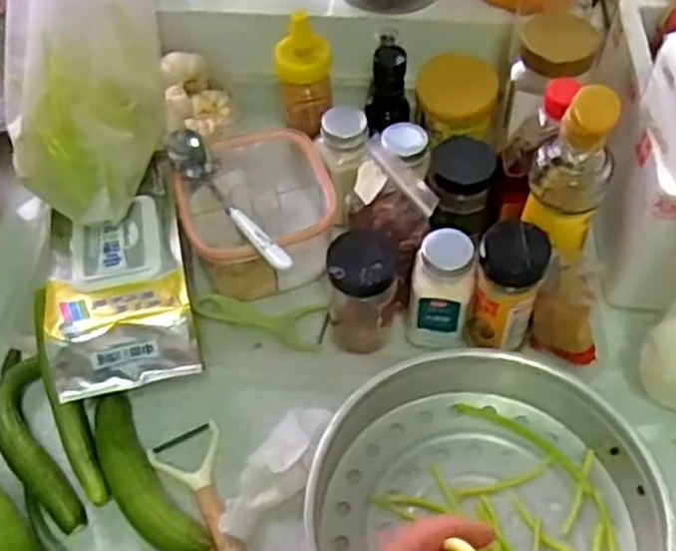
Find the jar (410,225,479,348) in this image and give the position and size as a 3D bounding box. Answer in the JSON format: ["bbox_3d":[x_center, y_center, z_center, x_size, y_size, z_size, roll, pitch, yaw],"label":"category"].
[{"bbox_3d":[0.088,0.015,0.651,0.049,0.106,0.049,-1,55,1],"label":"jar"}]

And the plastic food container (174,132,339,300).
[{"bbox_3d":[-0.076,-0.059,0.732,0.134,0.090,0.127,-18,57,-11],"label":"plastic food container"}]

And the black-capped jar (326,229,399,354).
[{"bbox_3d":[0.022,0.013,0.663,0.057,0.115,0.057,-1,55,1],"label":"black-capped jar"}]

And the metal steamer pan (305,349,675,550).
[{"bbox_3d":[0.110,0.181,0.574,0.254,0.069,0.239,-1,55,1],"label":"metal steamer pan"}]

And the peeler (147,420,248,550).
[{"bbox_3d":[-0.106,0.179,0.608,0.056,0.024,0.139,-20,57,-12],"label":"peeler"}]

